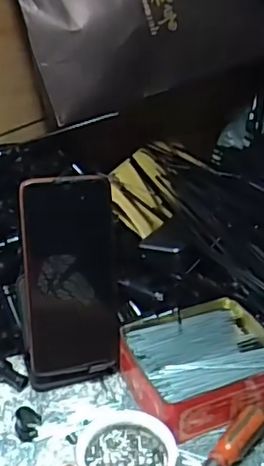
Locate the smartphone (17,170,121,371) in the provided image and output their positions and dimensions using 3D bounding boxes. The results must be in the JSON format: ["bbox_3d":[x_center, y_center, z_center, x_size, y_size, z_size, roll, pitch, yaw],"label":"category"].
[{"bbox_3d":[-0.051,0.037,0.507,0.079,0.166,0.010,-6,9,-20],"label":"smartphone"}]

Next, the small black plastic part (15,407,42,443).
[{"bbox_3d":[-0.083,0.153,0.475,0.020,0.020,0.017,-18,37,-27],"label":"small black plastic part"}]

